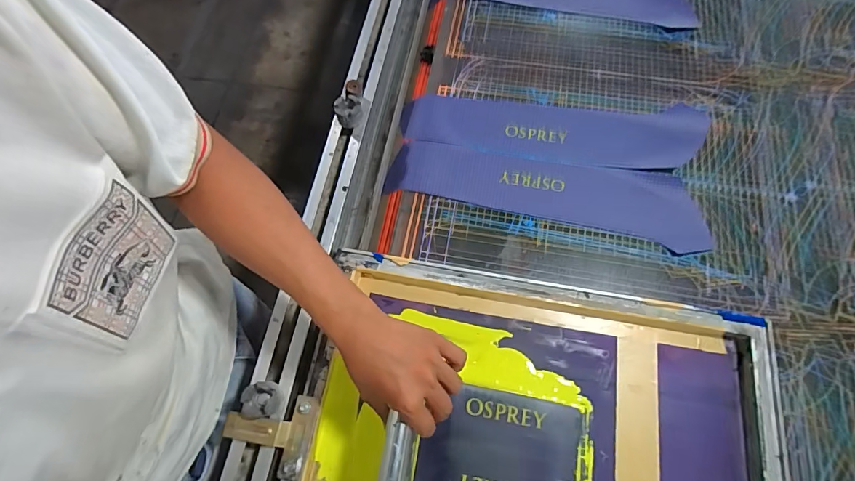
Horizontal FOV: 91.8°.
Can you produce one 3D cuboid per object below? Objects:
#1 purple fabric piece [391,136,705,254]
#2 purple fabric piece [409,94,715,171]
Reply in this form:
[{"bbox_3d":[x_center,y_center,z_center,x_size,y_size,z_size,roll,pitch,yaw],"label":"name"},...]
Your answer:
[{"bbox_3d":[0.161,-0.073,0.593,0.437,0.007,0.105,10,69,5],"label":"purple fabric piece"},{"bbox_3d":[0.185,-0.167,0.626,0.444,0.014,0.109,6,69,3],"label":"purple fabric piece"}]

